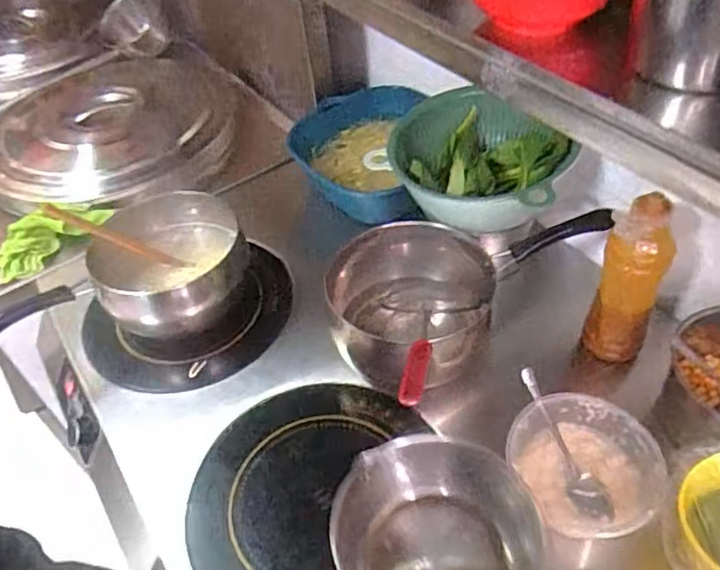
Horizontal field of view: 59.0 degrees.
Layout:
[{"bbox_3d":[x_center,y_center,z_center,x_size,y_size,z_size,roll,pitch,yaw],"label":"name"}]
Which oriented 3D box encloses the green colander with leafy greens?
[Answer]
[{"bbox_3d":[0.151,-0.159,0.818,0.239,0.094,0.191,18,51,21],"label":"green colander with leafy greens"}]

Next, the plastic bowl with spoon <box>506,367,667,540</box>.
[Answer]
[{"bbox_3d":[0.224,0.185,0.646,0.142,0.063,0.142,9,48,14],"label":"plastic bowl with spoon"}]

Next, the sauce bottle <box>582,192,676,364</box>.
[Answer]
[{"bbox_3d":[0.291,0.004,0.697,0.055,0.219,0.064,-36,53,-25],"label":"sauce bottle"}]

